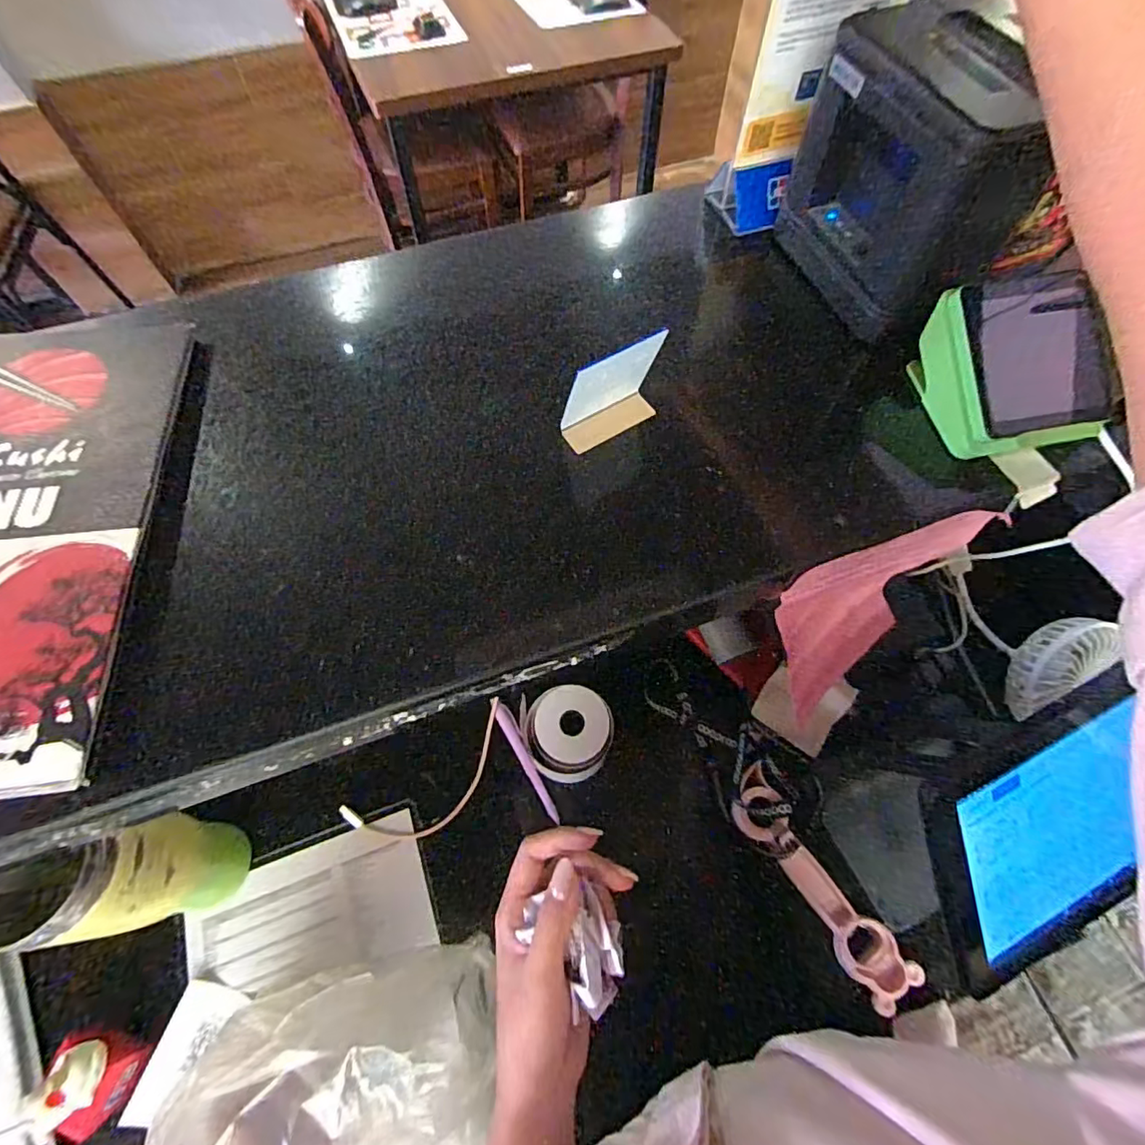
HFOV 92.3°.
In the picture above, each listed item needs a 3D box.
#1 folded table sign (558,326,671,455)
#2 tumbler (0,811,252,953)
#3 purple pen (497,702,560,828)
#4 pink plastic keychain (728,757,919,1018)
[{"bbox_3d":[0.024,-0.108,0.325,0.060,0.066,0.017,-27,67,-12],"label":"folded table sign"},{"bbox_3d":[-0.326,0.220,0.406,0.078,0.201,0.075,0,65,0],"label":"tumbler"},{"bbox_3d":[-0.045,0.189,0.553,0.015,0.009,0.126,-27,67,-12],"label":"purple pen"},{"bbox_3d":[0.219,0.278,0.496,0.050,0.025,0.205,-33,69,-14],"label":"pink plastic keychain"}]

